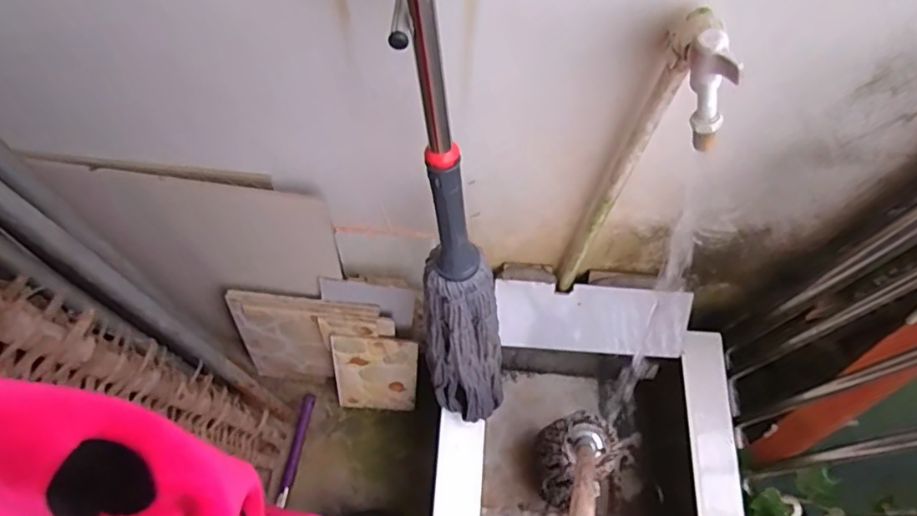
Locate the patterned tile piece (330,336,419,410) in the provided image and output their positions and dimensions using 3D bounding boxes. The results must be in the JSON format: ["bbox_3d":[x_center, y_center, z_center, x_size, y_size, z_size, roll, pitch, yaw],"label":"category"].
[{"bbox_3d":[-0.153,0.219,1.056,0.149,0.207,0.014,0,43,-6],"label":"patterned tile piece"}]

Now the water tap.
[{"bbox_3d":[0.205,-0.138,0.455,0.037,0.118,0.034,-32,38,-16],"label":"water tap"}]

